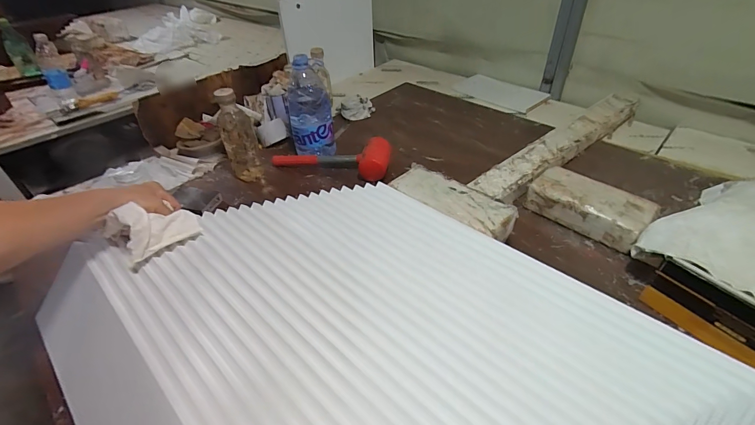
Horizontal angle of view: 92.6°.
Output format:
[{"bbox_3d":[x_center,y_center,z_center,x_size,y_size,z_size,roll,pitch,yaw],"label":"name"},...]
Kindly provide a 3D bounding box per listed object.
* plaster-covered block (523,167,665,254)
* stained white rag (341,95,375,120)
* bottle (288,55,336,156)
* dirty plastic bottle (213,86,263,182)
[{"bbox_3d":[0.393,-0.013,0.681,0.111,0.065,0.202,-30,48,-30],"label":"plaster-covered block"},{"bbox_3d":[-0.052,-0.312,1.076,0.105,0.060,0.051,-17,42,-16],"label":"stained white rag"},{"bbox_3d":[-0.157,-0.233,0.848,0.100,0.223,0.088,-13,41,-11],"label":"bottle"},{"bbox_3d":[-0.307,-0.165,0.801,0.072,0.201,0.066,-17,42,-16],"label":"dirty plastic bottle"}]

